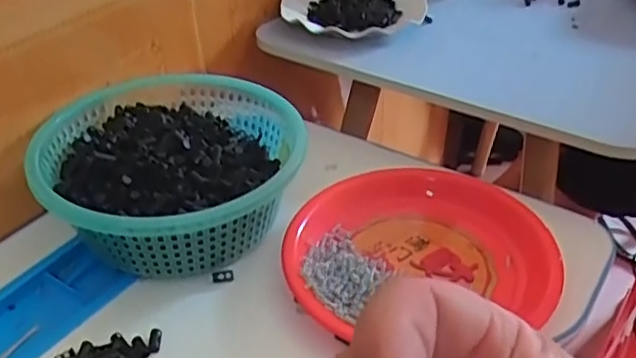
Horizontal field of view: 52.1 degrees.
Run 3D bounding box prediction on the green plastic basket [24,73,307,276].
[{"bbox_3d":[-0.133,-0.008,0.604,0.229,0.083,0.237,0,36,0],"label":"green plastic basket"}]

